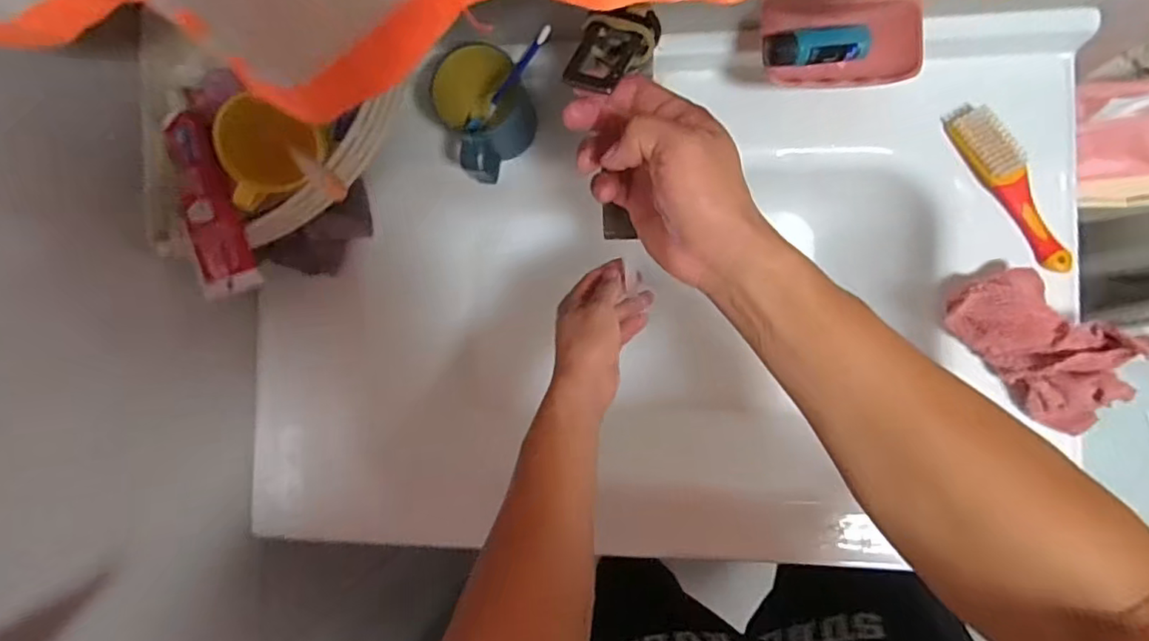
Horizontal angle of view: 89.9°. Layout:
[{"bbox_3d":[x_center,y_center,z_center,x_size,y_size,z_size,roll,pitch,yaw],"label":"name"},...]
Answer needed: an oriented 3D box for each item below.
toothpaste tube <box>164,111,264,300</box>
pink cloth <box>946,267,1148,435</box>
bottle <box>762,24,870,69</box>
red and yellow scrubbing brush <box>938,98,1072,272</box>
[{"bbox_3d":[-0.307,-0.098,0.488,0.043,0.024,0.157,-19,87,6],"label":"toothpaste tube"},{"bbox_3d":[0.403,0.024,0.480,0.076,0.070,0.153,-40,85,4],"label":"pink cloth"},{"bbox_3d":[0.202,-0.228,0.478,0.085,0.019,0.026,-8,88,7],"label":"bottle"},{"bbox_3d":[0.401,-0.124,0.525,0.034,0.022,0.172,-34,85,5],"label":"red and yellow scrubbing brush"}]

